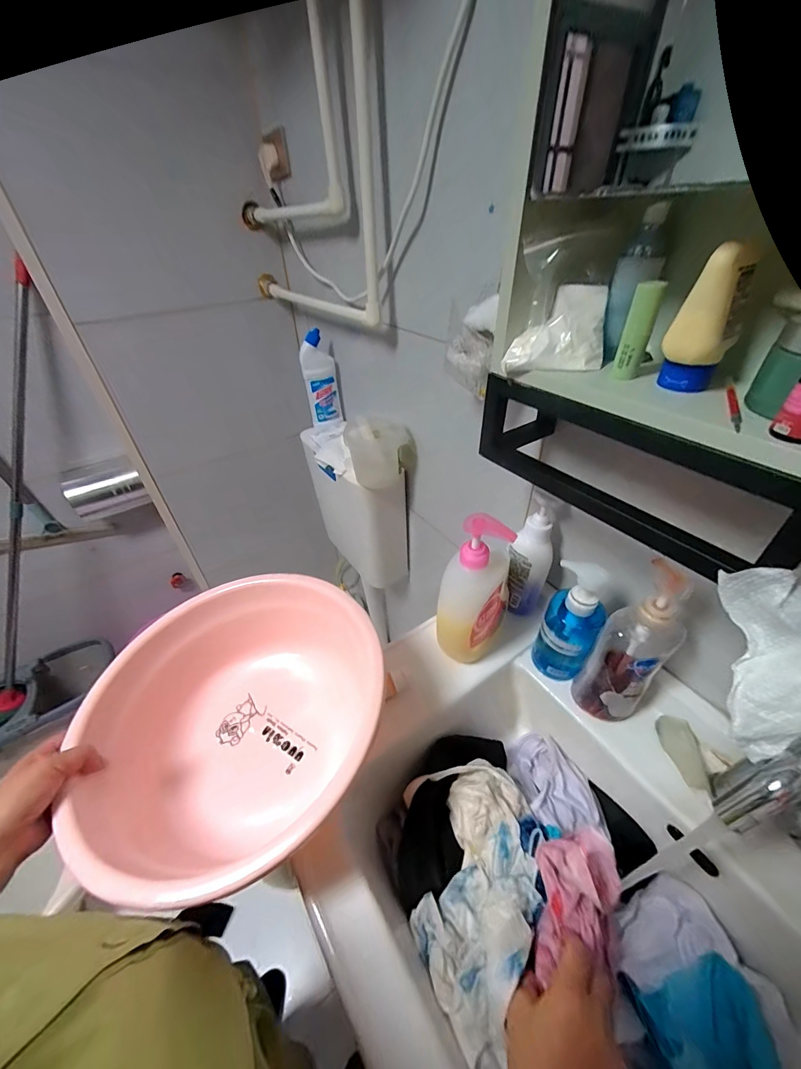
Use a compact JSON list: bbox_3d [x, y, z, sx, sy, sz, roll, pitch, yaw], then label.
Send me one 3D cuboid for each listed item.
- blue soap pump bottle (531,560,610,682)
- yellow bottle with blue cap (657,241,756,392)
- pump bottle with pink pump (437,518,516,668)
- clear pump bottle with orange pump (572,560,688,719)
[{"bbox_3d":[0.223,0.128,0.511,0.069,0.159,0.054,25,49,28],"label":"blue soap pump bottle"},{"bbox_3d":[0.232,-0.160,0.291,0.038,0.094,0.036,-33,50,-29],"label":"yellow bottle with blue cap"},{"bbox_3d":[0.094,0.080,0.499,0.088,0.232,0.066,10,43,14],"label":"pump bottle with pink pump"},{"bbox_3d":[0.269,0.138,0.447,0.066,0.224,0.071,-28,47,-25],"label":"clear pump bottle with orange pump"}]

